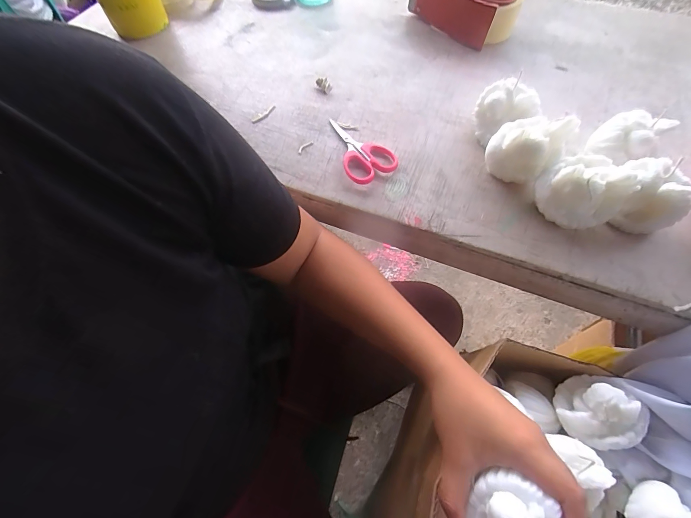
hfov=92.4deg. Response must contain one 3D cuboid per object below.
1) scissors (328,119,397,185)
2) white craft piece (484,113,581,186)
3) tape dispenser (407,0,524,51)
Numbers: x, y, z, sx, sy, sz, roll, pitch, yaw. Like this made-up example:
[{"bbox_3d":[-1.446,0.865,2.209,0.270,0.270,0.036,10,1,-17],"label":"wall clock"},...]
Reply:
[{"bbox_3d":[0.013,-0.136,0.405,0.061,0.009,0.110,-28,64,-13],"label":"scissors"},{"bbox_3d":[0.191,-0.114,0.356,0.069,0.072,0.056,38,69,20],"label":"white craft piece"},{"bbox_3d":[0.193,-0.413,0.528,0.104,0.062,0.160,-39,67,-18],"label":"tape dispenser"}]

